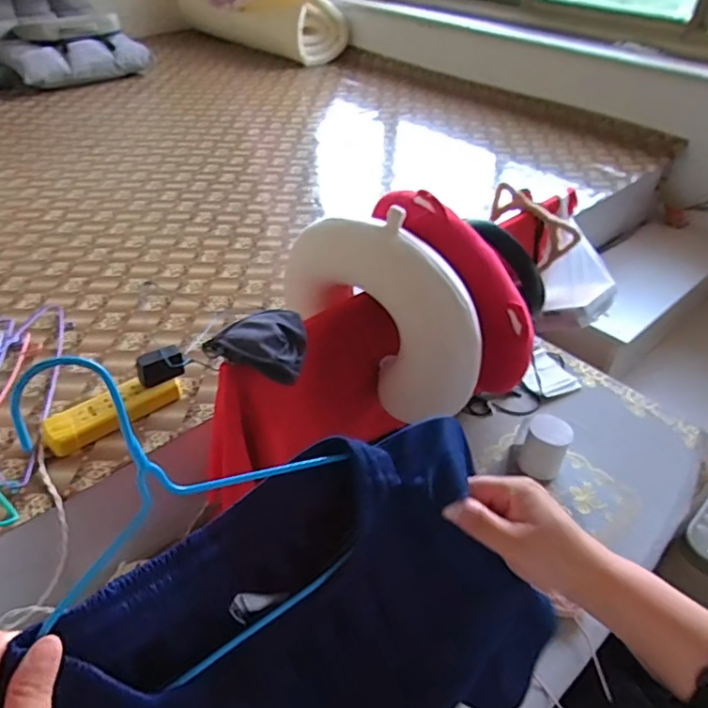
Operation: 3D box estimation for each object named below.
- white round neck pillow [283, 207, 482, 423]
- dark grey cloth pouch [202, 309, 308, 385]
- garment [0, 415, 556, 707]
[{"bbox_3d":[0.030,-0.058,0.805,0.315,0.251,0.085,28,47,28],"label":"white round neck pillow"},{"bbox_3d":[-0.104,-0.020,0.680,0.107,0.033,0.100,14,42,15],"label":"dark grey cloth pouch"},{"bbox_3d":[-0.047,0.223,0.391,0.348,0.257,0.140,-19,44,-21],"label":"garment"}]

